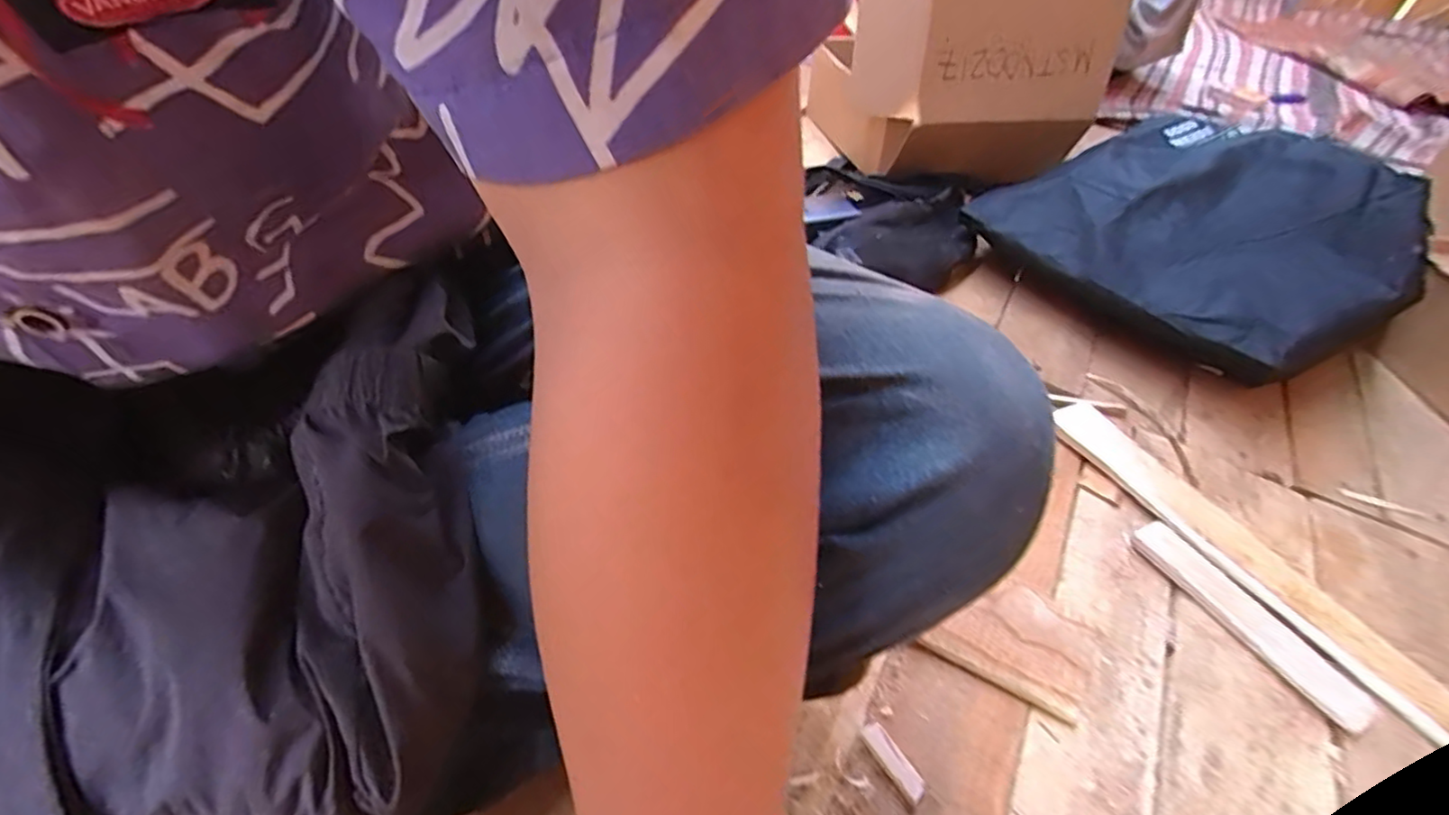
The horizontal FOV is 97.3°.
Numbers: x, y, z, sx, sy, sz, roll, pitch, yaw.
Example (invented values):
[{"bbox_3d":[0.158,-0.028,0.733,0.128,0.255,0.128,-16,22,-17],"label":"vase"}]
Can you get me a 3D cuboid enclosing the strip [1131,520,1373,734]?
[{"bbox_3d":[0.346,0.140,0.426,0.033,0.009,0.152,-21,52,-25],"label":"strip"}]

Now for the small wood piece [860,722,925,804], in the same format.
[{"bbox_3d":[0.093,0.193,0.350,0.012,0.006,0.042,-25,54,-28],"label":"small wood piece"}]

